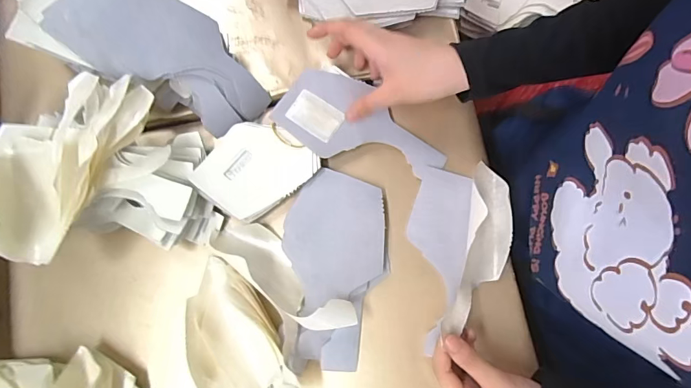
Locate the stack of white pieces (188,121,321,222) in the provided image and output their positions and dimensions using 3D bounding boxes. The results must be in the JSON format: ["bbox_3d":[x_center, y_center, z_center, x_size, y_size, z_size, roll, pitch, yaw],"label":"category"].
[{"bbox_3d":[-0.092,-0.023,0.421,0.097,0.014,0.095,32,81,6],"label":"stack of white pieces"}]

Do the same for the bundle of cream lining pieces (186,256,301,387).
[{"bbox_3d":[-0.101,0.158,0.400,0.095,0.042,0.192,-13,81,-3],"label":"bundle of cream lining pieces"}]

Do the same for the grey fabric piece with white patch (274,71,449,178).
[{"bbox_3d":[0.018,-0.072,0.434,0.177,0.014,0.083,21,80,1],"label":"grey fabric piece with white patch"}]

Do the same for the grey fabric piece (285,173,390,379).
[{"bbox_3d":[-0.007,0.074,0.414,0.100,0.006,0.189,-5,79,0],"label":"grey fabric piece"}]

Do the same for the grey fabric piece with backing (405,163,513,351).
[{"bbox_3d":[0.116,0.053,0.400,0.096,0.038,0.168,-3,79,0],"label":"grey fabric piece with backing"}]

